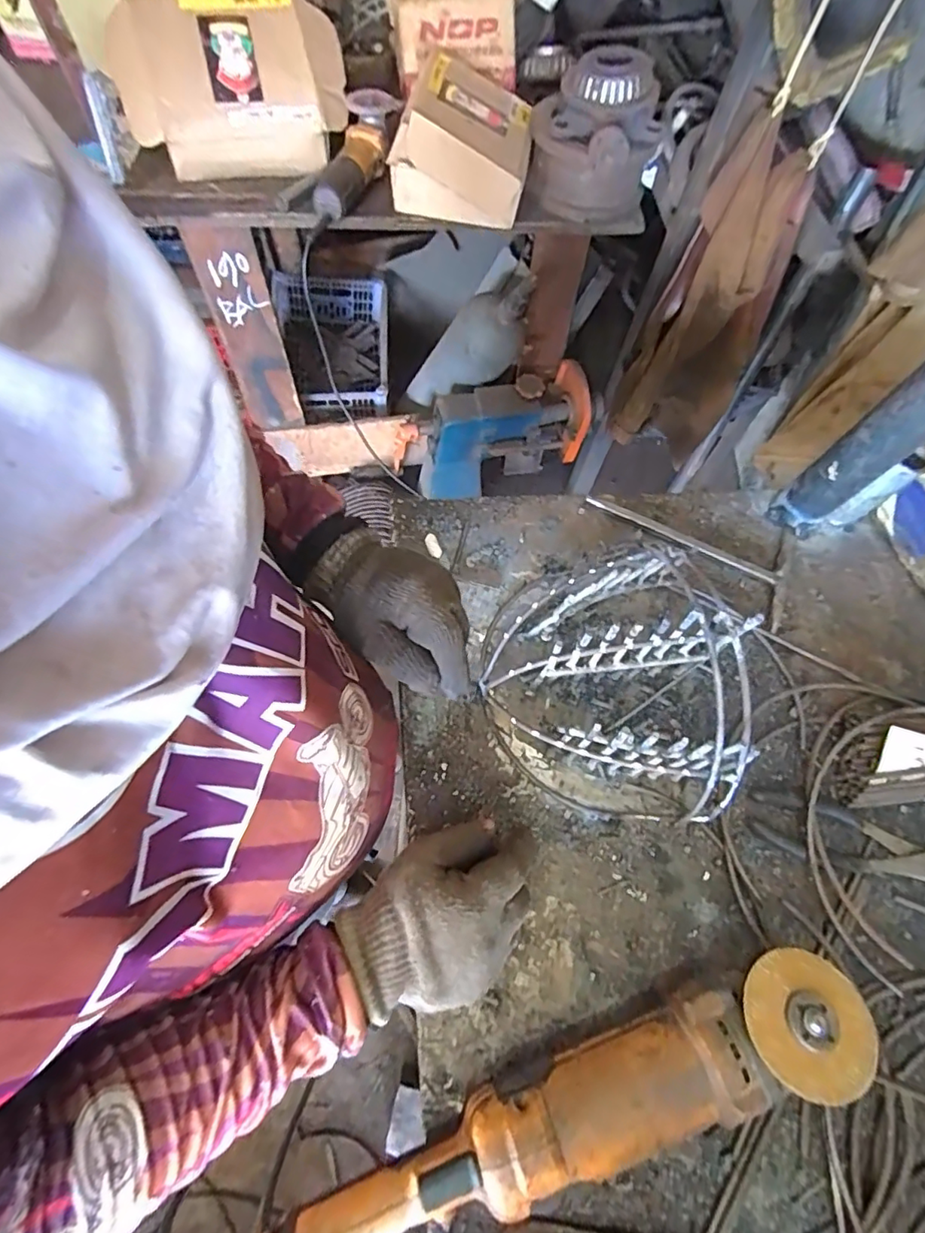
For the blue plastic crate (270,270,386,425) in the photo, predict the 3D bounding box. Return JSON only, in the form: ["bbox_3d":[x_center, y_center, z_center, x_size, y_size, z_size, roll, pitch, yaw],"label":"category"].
[{"bbox_3d":[-0.388,-0.752,1.596,0.332,0.191,0.473,-2,66,-4],"label":"blue plastic crate"}]

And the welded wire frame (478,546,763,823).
[{"bbox_3d":[0.124,0.042,0.458,0.212,0.114,0.228,3,65,-2],"label":"welded wire frame"}]

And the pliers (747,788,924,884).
[{"bbox_3d":[0.340,0.191,0.458,0.193,0.016,0.049,13,66,3],"label":"pliers"}]

